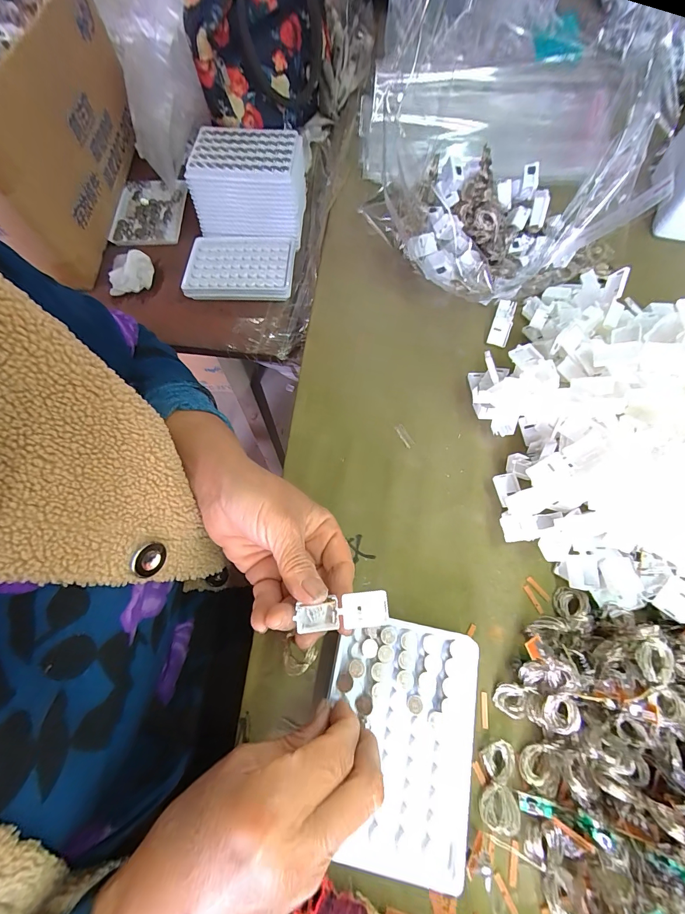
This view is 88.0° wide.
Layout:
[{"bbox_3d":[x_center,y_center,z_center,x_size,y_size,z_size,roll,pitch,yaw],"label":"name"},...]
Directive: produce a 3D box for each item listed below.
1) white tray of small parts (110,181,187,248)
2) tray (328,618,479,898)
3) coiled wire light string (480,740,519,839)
[{"bbox_3d":[-0.269,-0.338,0.493,0.092,0.014,0.121,-2,66,2],"label":"white tray of small parts"},{"bbox_3d":[0.037,0.179,0.228,0.094,0.019,0.130,8,66,7],"label":"tray"},{"bbox_3d":[0.102,0.213,0.231,0.024,0.009,0.047,9,68,3],"label":"coiled wire light string"}]

